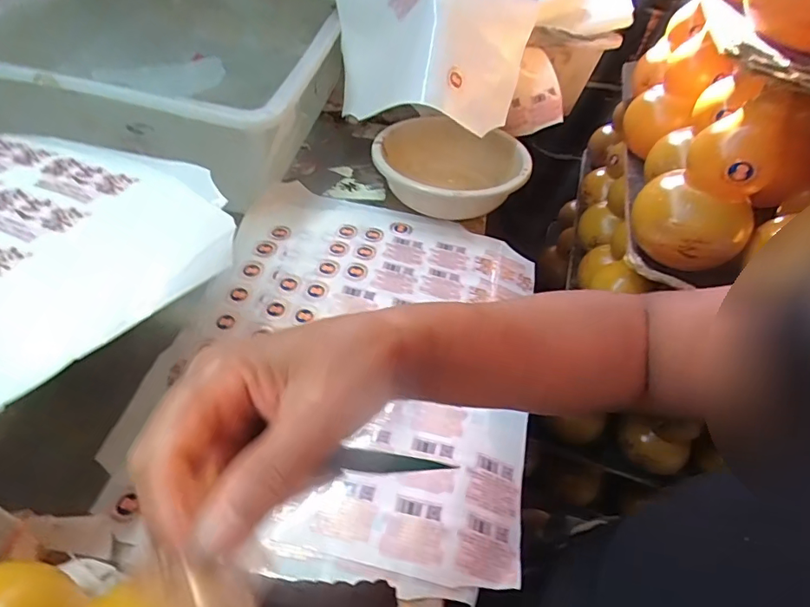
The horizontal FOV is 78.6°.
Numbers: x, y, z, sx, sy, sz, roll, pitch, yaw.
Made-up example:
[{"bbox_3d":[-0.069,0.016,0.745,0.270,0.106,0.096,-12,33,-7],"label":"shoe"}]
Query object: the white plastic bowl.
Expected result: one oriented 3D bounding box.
[{"bbox_3d":[0.055,-0.169,0.641,0.190,0.074,0.165,24,49,9],"label":"white plastic bowl"}]

